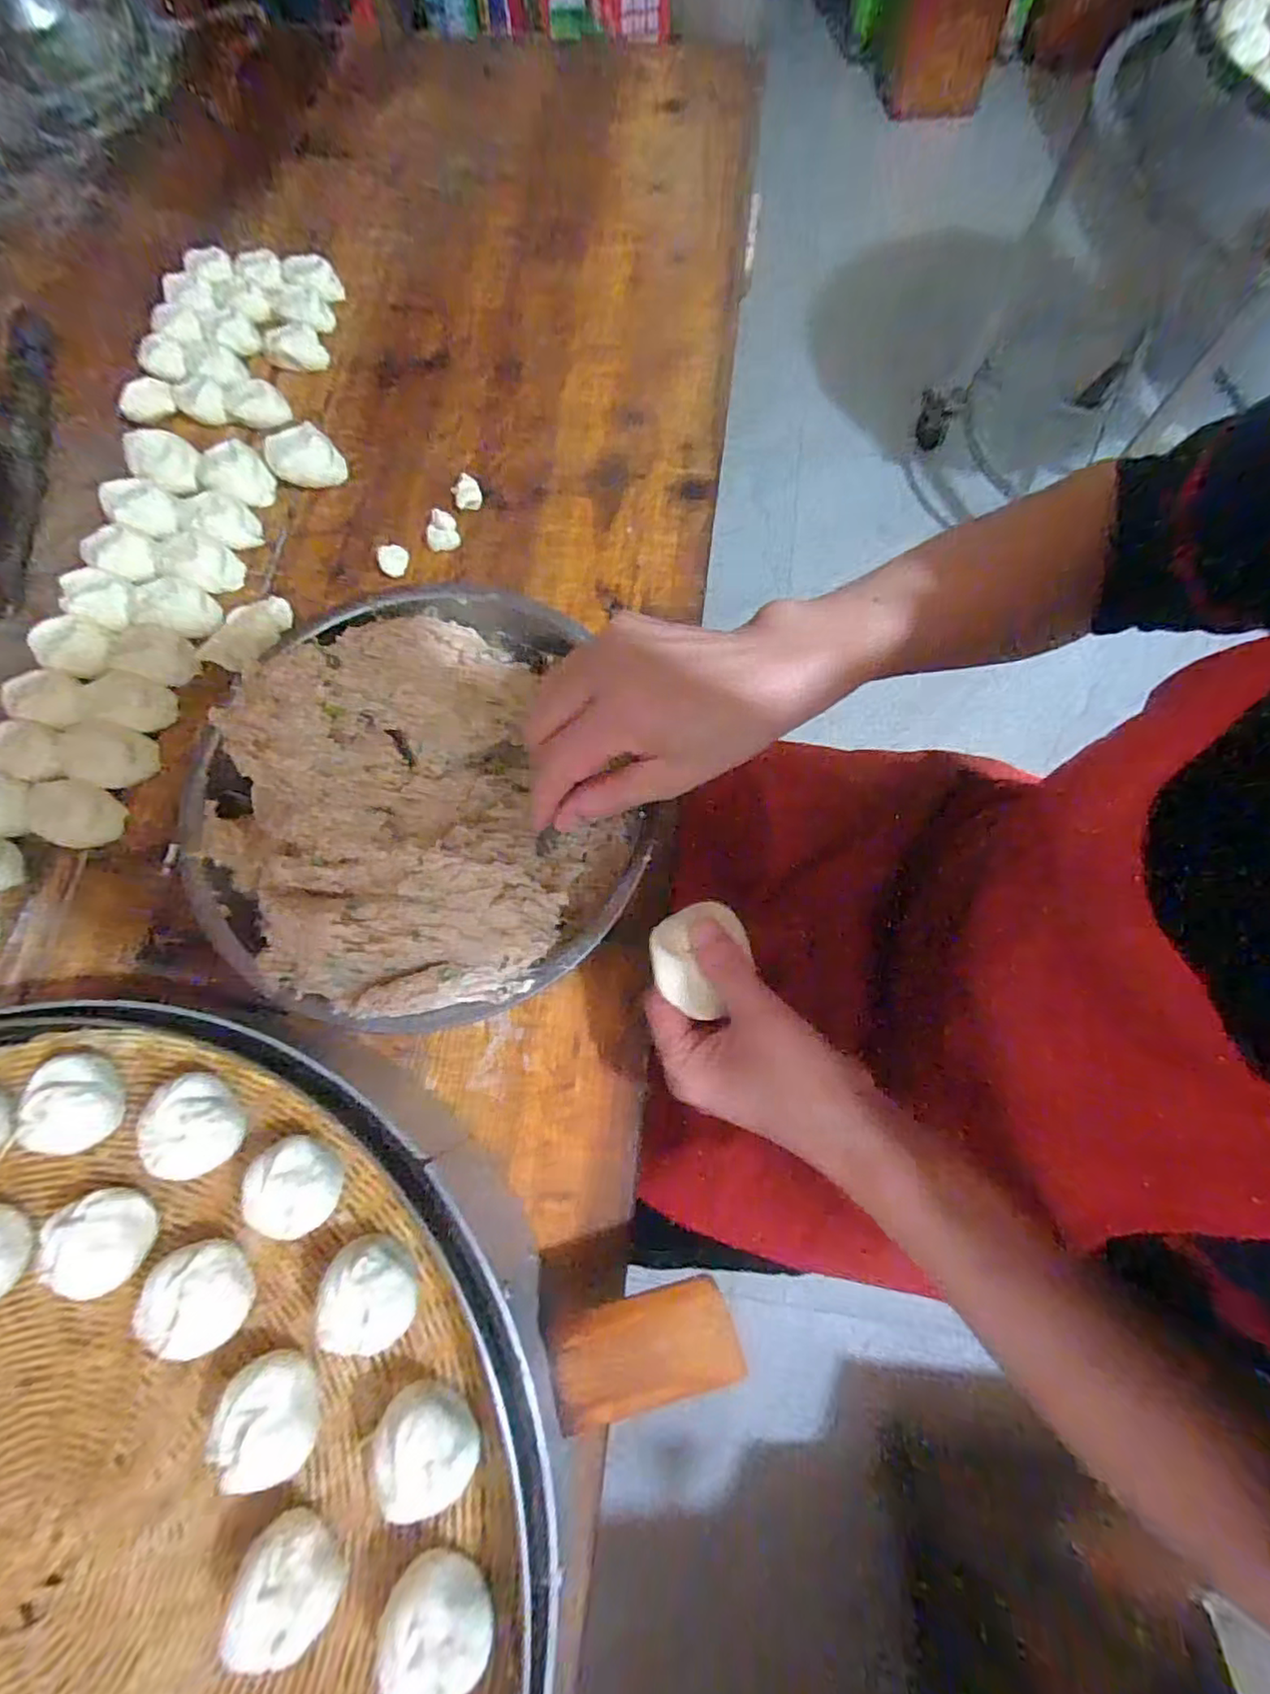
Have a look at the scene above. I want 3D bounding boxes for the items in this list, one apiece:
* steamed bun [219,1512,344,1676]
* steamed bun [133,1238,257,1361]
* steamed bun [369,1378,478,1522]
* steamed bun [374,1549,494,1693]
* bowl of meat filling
[{"bbox_3d":[-0.139,0.295,0.261,0.034,0.042,0.039,-38,75,-10],"label":"steamed bun"},{"bbox_3d":[-0.190,0.198,0.287,0.039,0.042,0.034,36,77,12],"label":"steamed bun"},{"bbox_3d":[-0.086,0.249,0.268,0.043,0.040,0.039,29,74,11],"label":"steamed bun"},{"bbox_3d":[-0.076,0.301,0.251,0.041,0.040,0.032,24,72,10],"label":"steamed bun"},{"bbox_3d":[-0.126,-0.024,0.372,0.230,0.092,0.246,0,69,1],"label":"bowl of meat filling"}]

